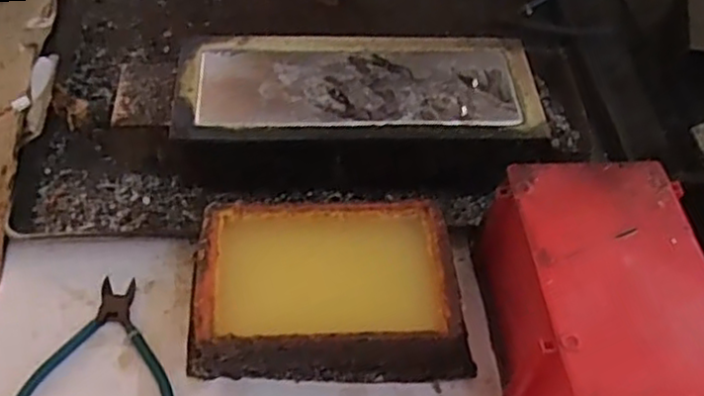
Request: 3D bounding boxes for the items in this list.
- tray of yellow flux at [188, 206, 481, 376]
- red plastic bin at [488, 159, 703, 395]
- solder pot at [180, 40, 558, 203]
[{"bbox_3d":[-0.017,0.075,0.578,0.210,0.066,0.131,0,52,-5],"label":"tray of yellow flux"},{"bbox_3d":[0.195,0.092,0.541,0.152,0.109,0.231,-1,52,-6],"label":"red plastic bin"},{"bbox_3d":[0.005,-0.078,0.691,0.337,0.090,0.150,2,52,-4],"label":"solder pot"}]

